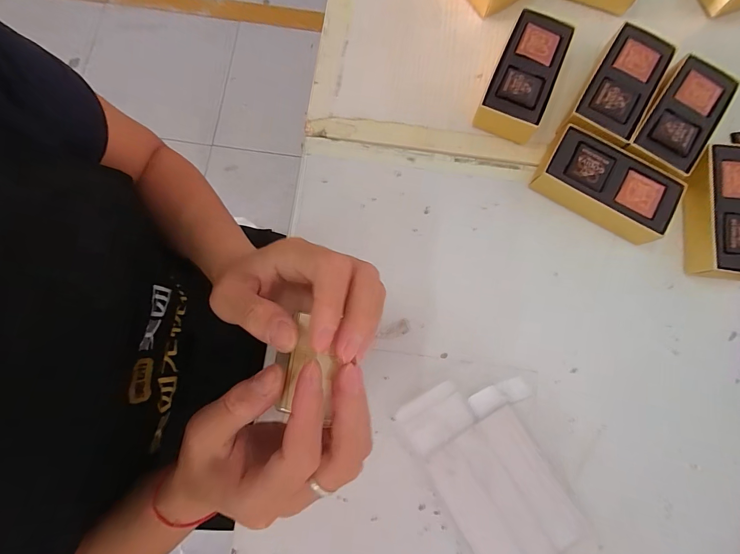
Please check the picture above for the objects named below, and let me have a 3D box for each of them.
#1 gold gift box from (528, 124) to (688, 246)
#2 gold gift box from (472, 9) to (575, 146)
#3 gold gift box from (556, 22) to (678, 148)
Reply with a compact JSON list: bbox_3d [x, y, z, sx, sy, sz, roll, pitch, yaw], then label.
[{"bbox_3d":[0.209,-0.082,0.320,0.115,0.033,0.059,30,81,5],"label":"gold gift box"},{"bbox_3d":[0.142,-0.185,0.333,0.053,0.033,0.107,23,81,3],"label":"gold gift box"},{"bbox_3d":[0.226,-0.169,0.333,0.054,0.033,0.120,32,81,5],"label":"gold gift box"}]

